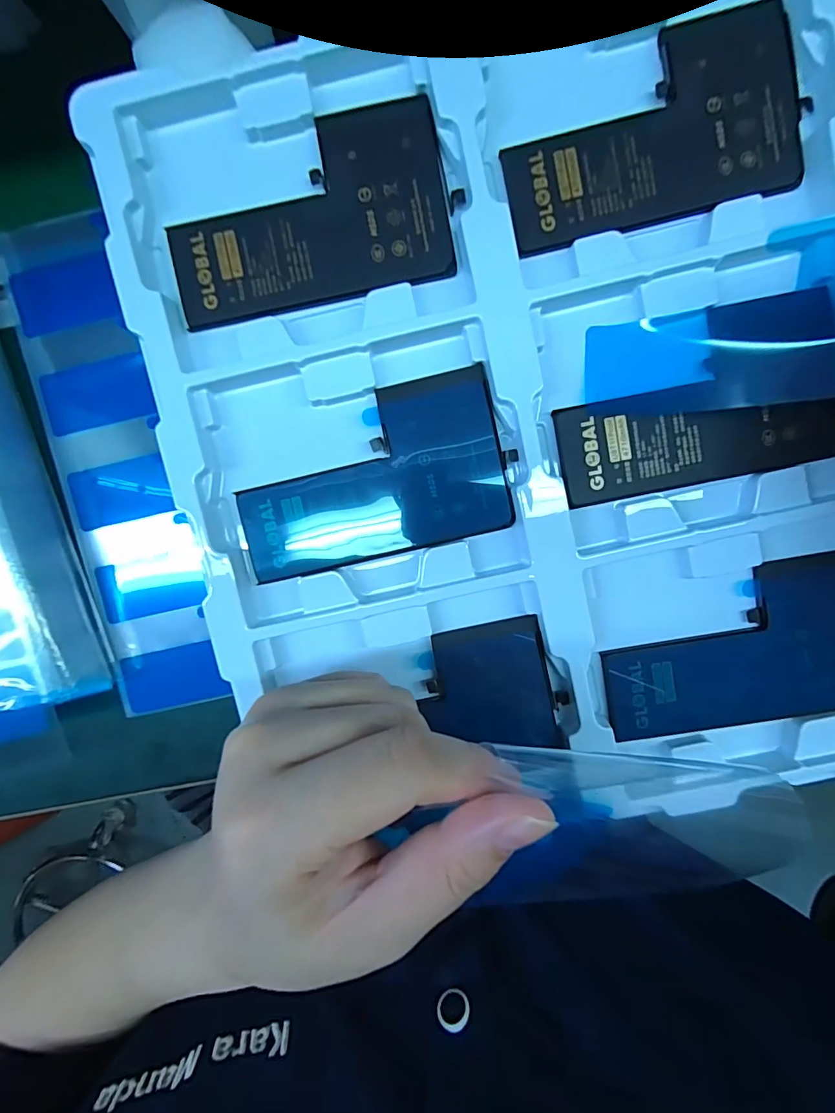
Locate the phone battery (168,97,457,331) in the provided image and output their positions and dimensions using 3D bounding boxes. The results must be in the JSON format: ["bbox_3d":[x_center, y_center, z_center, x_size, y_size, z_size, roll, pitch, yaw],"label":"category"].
[{"bbox_3d":[-0.042,-0.131,0.177,0.108,0.004,0.063,-12,93,2],"label":"phone battery"}]

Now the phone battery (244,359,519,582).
[{"bbox_3d":[-0.019,-0.032,0.187,0.108,0.005,0.064,-13,93,2],"label":"phone battery"}]

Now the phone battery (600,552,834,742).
[{"bbox_3d":[0.132,0.037,0.188,0.109,0.005,0.061,-10,93,2],"label":"phone battery"}]

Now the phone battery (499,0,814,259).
[{"bbox_3d":[0.087,-0.159,0.170,0.109,0.004,0.064,-13,93,2],"label":"phone battery"}]

